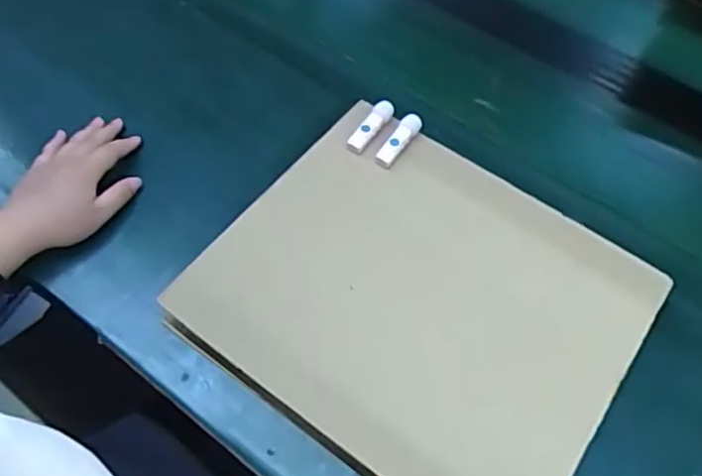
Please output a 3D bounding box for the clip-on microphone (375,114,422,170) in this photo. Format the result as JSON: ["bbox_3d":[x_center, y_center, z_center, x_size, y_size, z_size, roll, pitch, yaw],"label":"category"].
[{"bbox_3d":[0.048,-0.099,0.623,0.019,0.011,0.065,30,59,15],"label":"clip-on microphone"}]

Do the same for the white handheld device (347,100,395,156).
[{"bbox_3d":[0.021,-0.113,0.634,0.018,0.012,0.066,32,72,16],"label":"white handheld device"}]

